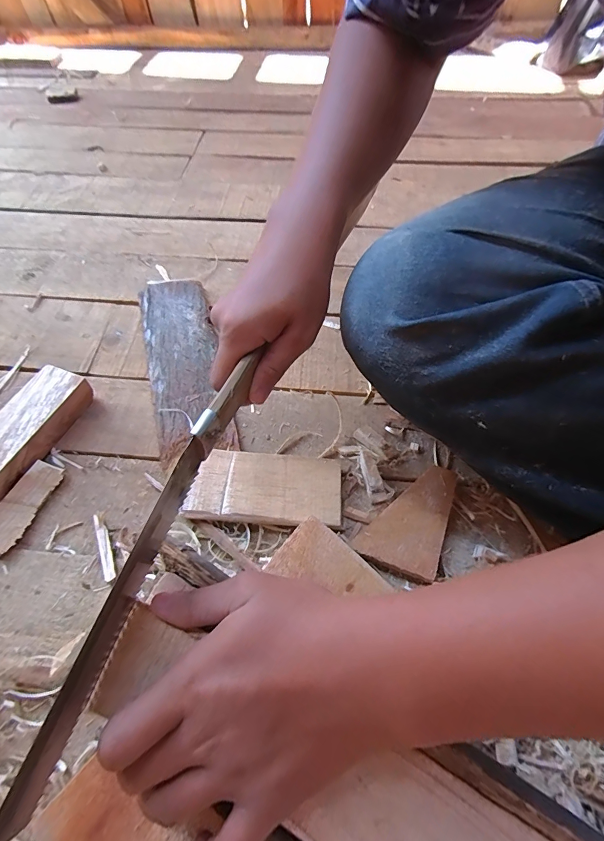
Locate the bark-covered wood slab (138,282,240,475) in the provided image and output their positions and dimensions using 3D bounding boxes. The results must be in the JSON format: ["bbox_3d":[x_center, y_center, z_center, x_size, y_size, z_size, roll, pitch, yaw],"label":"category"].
[{"bbox_3d":[-0.125,-0.063,0.409,0.072,0.018,0.231,-14,59,-8],"label":"bark-covered wood slab"}]

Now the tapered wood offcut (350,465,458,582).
[{"bbox_3d":[0.087,0.076,0.323,0.060,0.016,0.092,20,60,13],"label":"tapered wood offcut"}]

